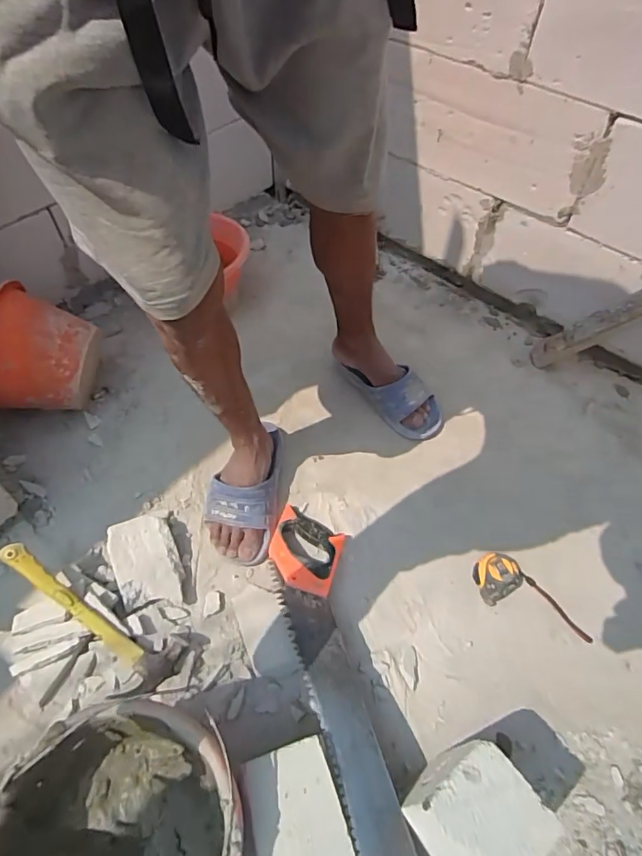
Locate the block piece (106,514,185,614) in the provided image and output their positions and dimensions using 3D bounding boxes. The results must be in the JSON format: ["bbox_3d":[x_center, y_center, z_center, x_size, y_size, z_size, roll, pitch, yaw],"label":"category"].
[{"bbox_3d":[-0.273,0.211,0.786,0.098,0.053,0.146,-20,57,-15],"label":"block piece"}]

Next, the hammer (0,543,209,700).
[{"bbox_3d":[-0.325,0.257,0.698,0.297,0.029,0.112,37,60,3],"label":"hammer"}]

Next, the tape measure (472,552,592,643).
[{"bbox_3d":[0.329,0.255,0.782,0.180,0.033,0.081,17,56,10],"label":"tape measure"}]

